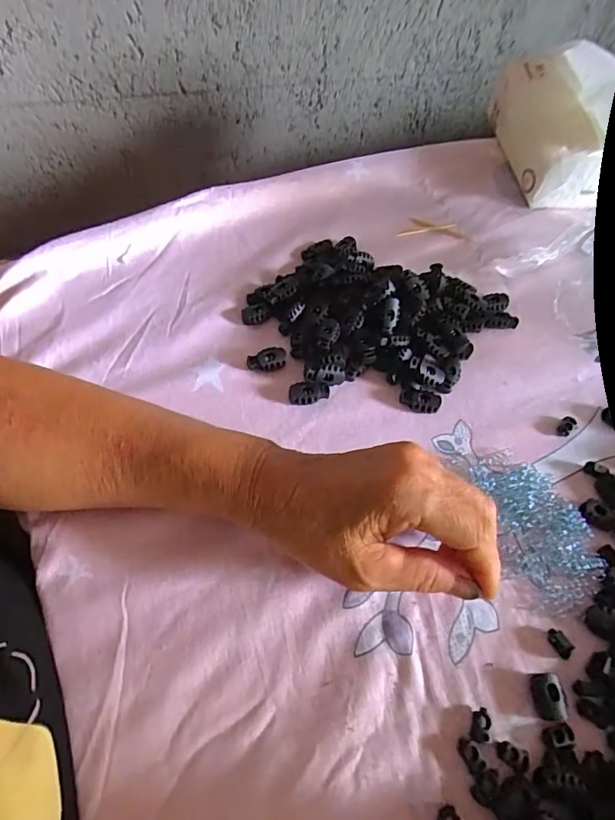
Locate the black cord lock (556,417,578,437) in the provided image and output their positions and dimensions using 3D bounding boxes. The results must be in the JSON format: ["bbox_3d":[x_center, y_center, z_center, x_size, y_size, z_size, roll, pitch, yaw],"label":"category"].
[{"bbox_3d":[0.183,0.012,0.352,0.015,0.007,0.010,-37,67,-22],"label":"black cord lock"}]

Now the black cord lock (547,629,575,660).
[{"bbox_3d":[0.141,0.130,0.276,0.007,0.008,0.015,-23,63,-16],"label":"black cord lock"}]

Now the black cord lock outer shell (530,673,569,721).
[{"bbox_3d":[0.127,0.151,0.262,0.013,0.010,0.022,-1,59,-3],"label":"black cord lock outer shell"}]

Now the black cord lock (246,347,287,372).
[{"bbox_3d":[-0.030,-0.037,0.365,0.028,0.007,0.017,-1,59,-3],"label":"black cord lock"}]

